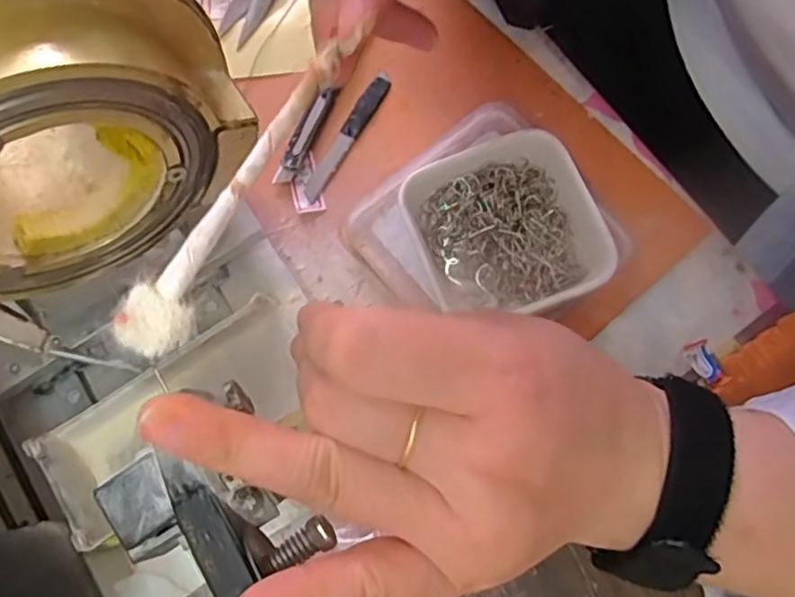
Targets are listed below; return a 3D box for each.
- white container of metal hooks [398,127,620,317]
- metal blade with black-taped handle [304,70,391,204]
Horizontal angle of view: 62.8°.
[{"bbox_3d":[0.049,-0.030,0.305,0.078,0.034,0.080,-19,75,-2],"label":"white container of metal hooks"},{"bbox_3d":[-0.026,-0.086,0.341,0.011,0.005,0.079,29,78,10],"label":"metal blade with black-taped handle"}]

